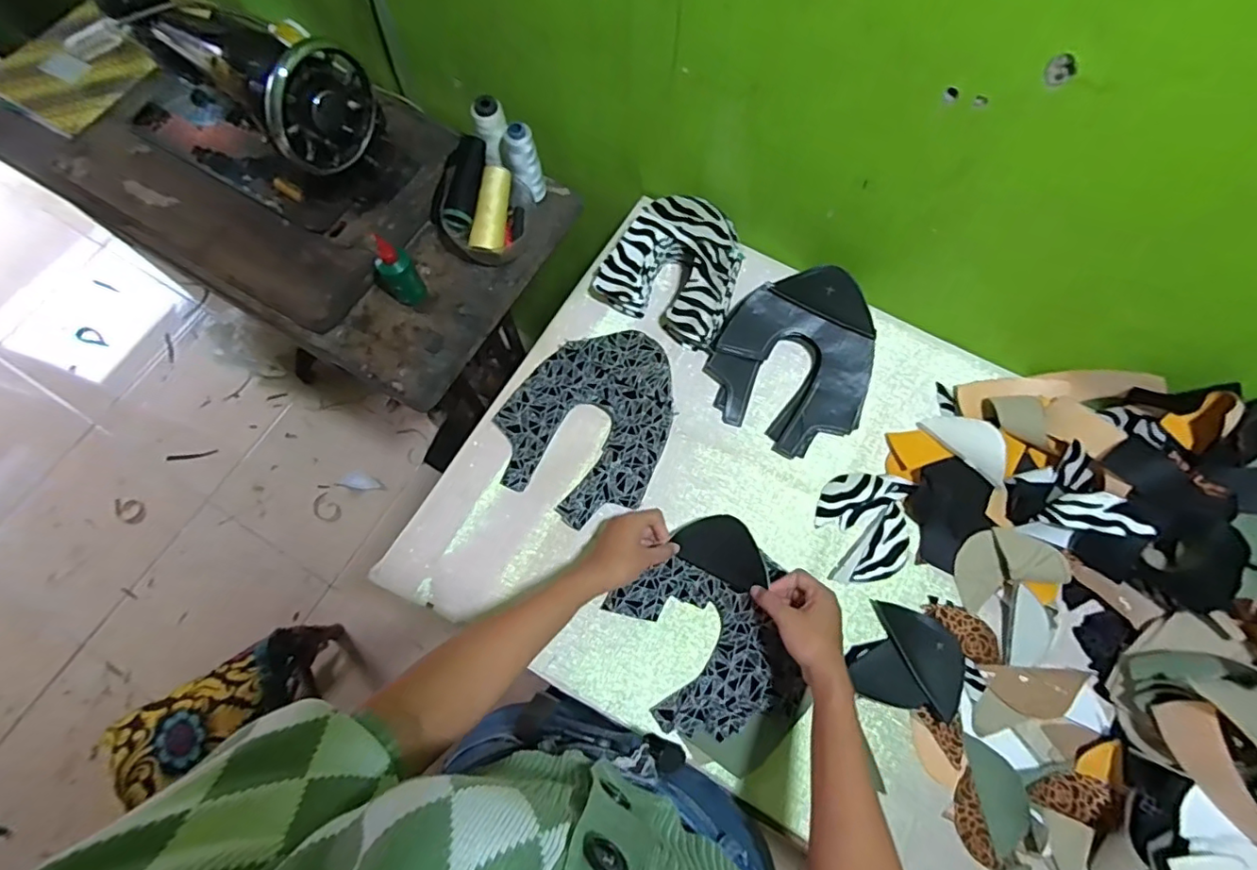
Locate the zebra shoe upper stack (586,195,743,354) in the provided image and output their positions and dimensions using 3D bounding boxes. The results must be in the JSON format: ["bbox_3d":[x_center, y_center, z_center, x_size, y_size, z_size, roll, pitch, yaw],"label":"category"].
[{"bbox_3d":[0.066,-0.218,0.731,0.166,0.083,0.159,27,74,9],"label":"zebra shoe upper stack"}]

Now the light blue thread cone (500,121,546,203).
[{"bbox_3d":[-0.141,-0.362,0.763,0.047,0.108,0.045,-13,72,-4],"label":"light blue thread cone"}]

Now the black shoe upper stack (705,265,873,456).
[{"bbox_3d":[0.214,-0.102,0.704,0.196,0.064,0.230,30,74,10],"label":"black shoe upper stack"}]

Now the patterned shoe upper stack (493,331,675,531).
[{"bbox_3d":[-0.044,-0.019,0.687,0.190,0.019,0.235,30,84,4],"label":"patterned shoe upper stack"}]

